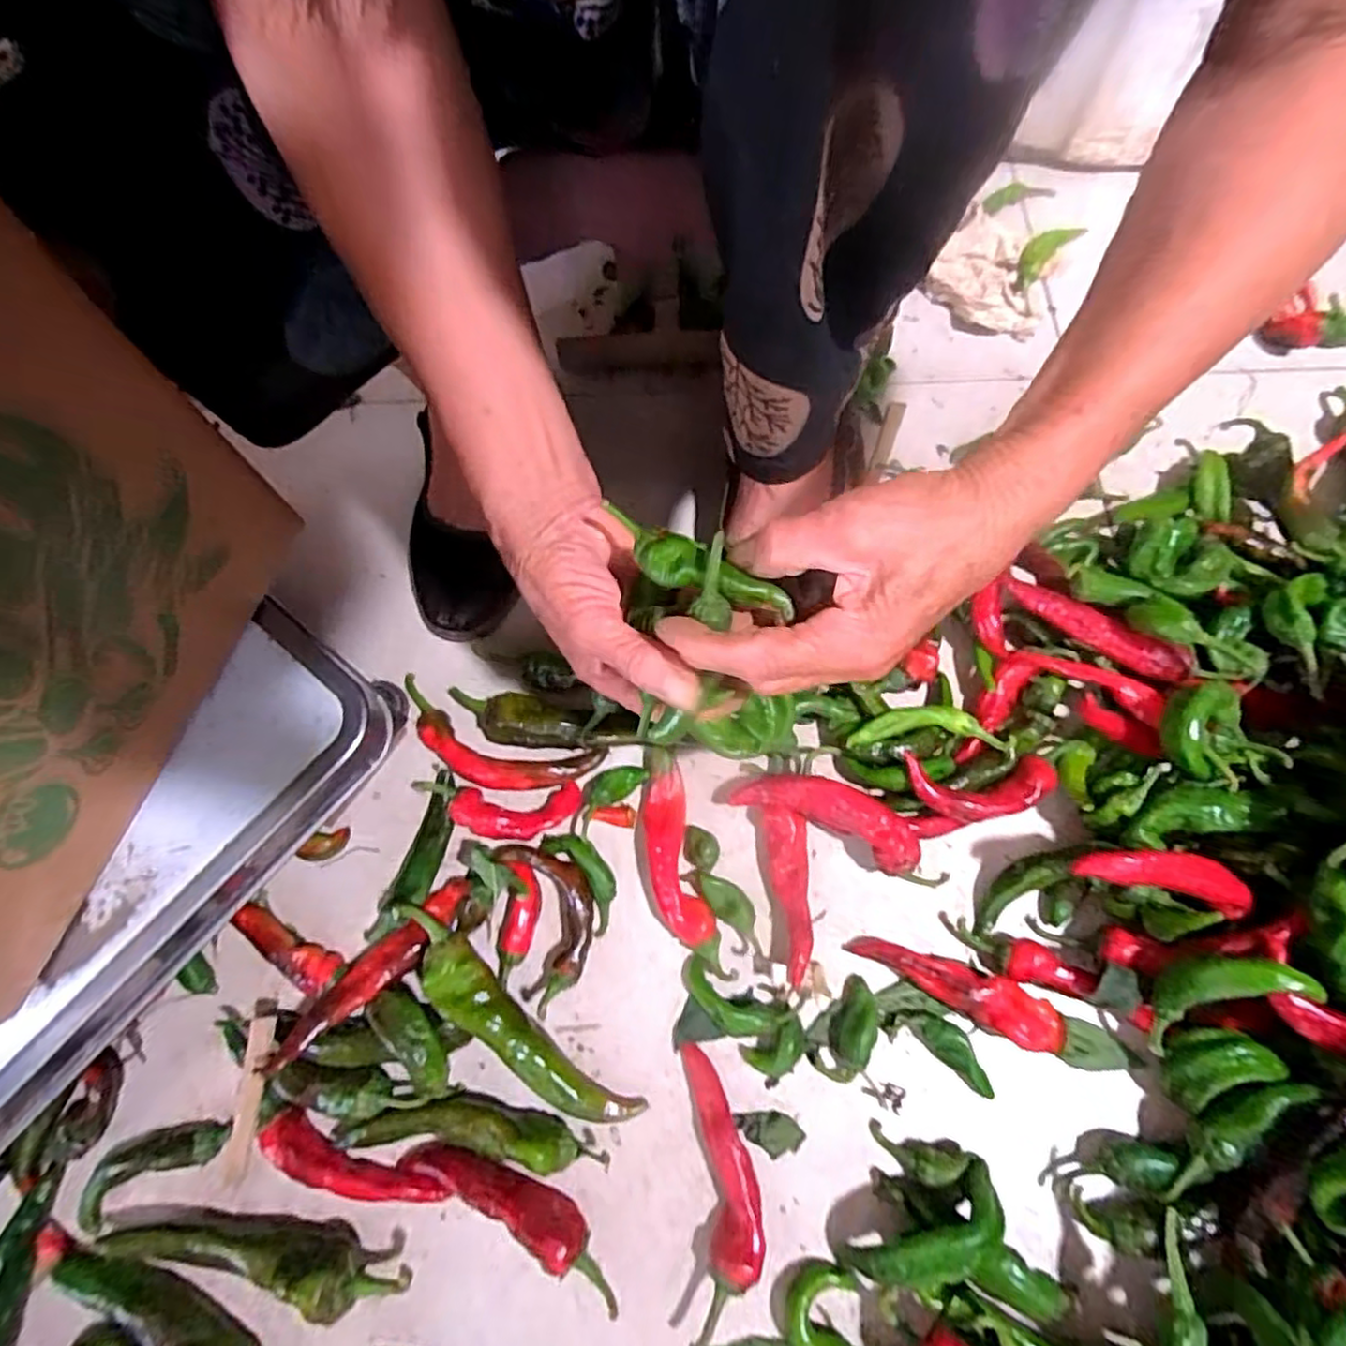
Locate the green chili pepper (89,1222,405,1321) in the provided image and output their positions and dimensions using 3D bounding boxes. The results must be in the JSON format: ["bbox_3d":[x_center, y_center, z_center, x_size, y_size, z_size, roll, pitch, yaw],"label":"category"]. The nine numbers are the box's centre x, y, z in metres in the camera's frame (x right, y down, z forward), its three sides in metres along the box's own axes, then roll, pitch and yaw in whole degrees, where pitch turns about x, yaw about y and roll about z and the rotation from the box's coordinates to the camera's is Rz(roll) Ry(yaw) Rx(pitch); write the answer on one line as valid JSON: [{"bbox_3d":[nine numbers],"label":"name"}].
[{"bbox_3d":[-0.208,0.300,0.338,0.155,0.025,0.030,2,69,4],"label":"green chili pepper"}]

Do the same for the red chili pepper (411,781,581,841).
[{"bbox_3d":[-0.110,0.085,0.417,0.099,0.026,0.034,-2,69,2],"label":"red chili pepper"}]

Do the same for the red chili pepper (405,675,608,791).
[{"bbox_3d":[-0.121,0.046,0.434,0.148,0.021,0.048,19,71,10],"label":"red chili pepper"}]

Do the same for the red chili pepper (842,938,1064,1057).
[{"bbox_3d":[0.157,0.173,0.378,0.109,0.030,0.027,27,72,12],"label":"red chili pepper"}]

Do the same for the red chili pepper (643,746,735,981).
[{"bbox_3d":[0.001,0.114,0.410,0.031,0.024,0.135,-13,69,-2],"label":"red chili pepper"}]

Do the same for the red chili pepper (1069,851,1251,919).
[{"bbox_3d":[0.259,0.107,0.353,0.091,0.027,0.023,13,70,-6],"label":"red chili pepper"}]

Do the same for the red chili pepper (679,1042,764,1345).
[{"bbox_3d":[0.026,0.268,0.352,0.035,0.022,0.127,-5,69,1],"label":"red chili pepper"}]

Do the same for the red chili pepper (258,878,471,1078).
[{"bbox_3d":[-0.170,0.170,0.385,0.029,0.023,0.129,31,61,35],"label":"red chili pepper"}]

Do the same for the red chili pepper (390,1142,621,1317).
[{"bbox_3d":[-0.082,0.277,0.351,0.128,0.027,0.026,24,72,12],"label":"red chili pepper"}]

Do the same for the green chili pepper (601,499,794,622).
[{"bbox_3d":[0.011,-0.046,0.290,0.087,0.017,0.019,24,72,9],"label":"green chili pepper"}]

